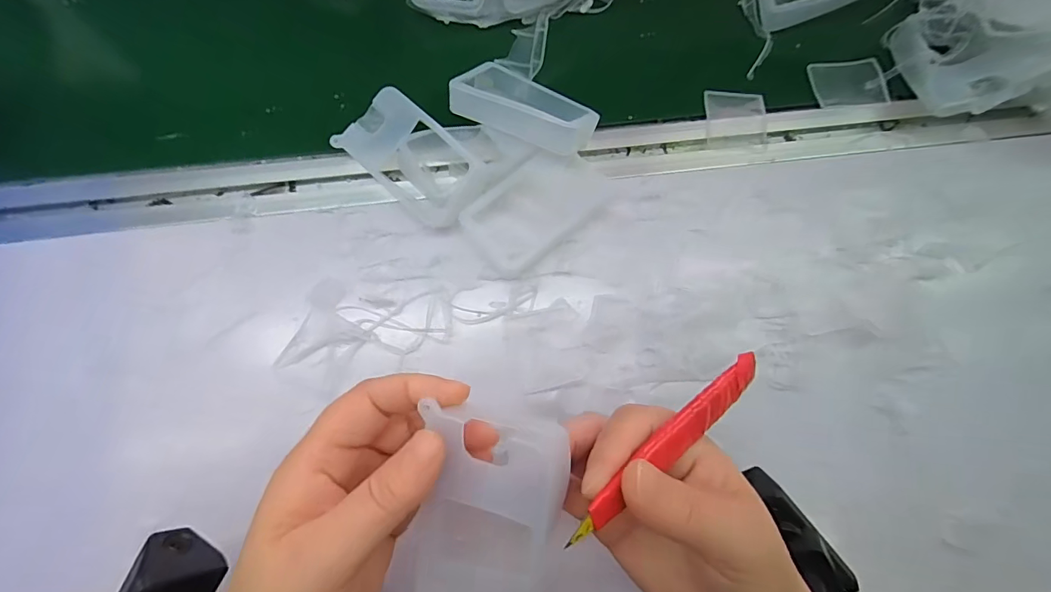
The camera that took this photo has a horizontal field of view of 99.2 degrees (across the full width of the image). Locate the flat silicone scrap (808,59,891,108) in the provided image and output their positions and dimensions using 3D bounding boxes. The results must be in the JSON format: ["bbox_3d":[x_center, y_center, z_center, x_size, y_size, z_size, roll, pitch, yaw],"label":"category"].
[{"bbox_3d":[0.250,-0.166,0.346,0.054,0.004,0.041,-1,78,-2],"label":"flat silicone scrap"}]

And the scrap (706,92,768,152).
[{"bbox_3d":[0.160,-0.135,0.339,0.045,0.005,0.052,3,78,-1],"label":"scrap"}]

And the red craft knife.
[{"bbox_3d":[0.061,0.056,0.179,0.115,0.009,0.013,-31,73,-27],"label":"red craft knife"}]

